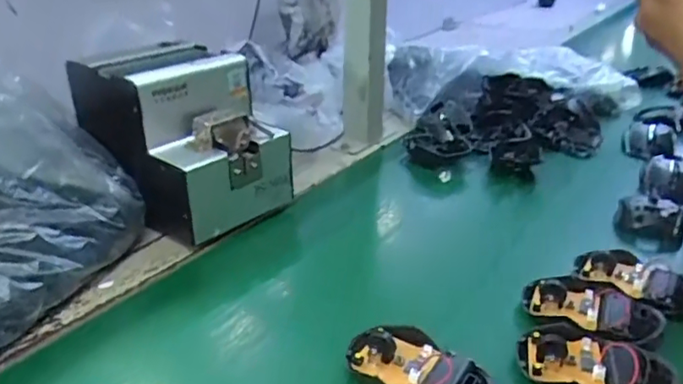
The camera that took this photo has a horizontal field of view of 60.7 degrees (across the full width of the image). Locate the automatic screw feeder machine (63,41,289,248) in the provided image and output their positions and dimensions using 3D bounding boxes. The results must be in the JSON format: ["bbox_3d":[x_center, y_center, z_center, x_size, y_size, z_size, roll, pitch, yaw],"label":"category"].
[{"bbox_3d":[-0.153,-0.057,0.573,0.177,0.139,0.132,20,31,39],"label":"automatic screw feeder machine"}]

